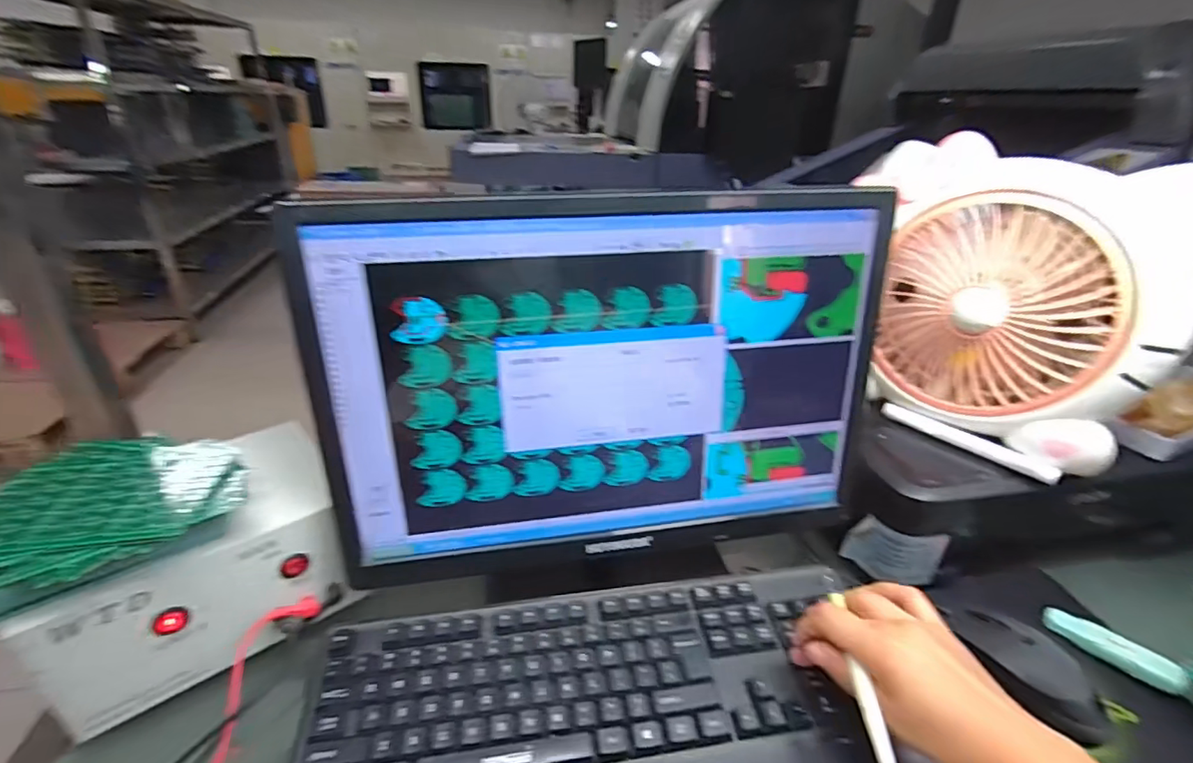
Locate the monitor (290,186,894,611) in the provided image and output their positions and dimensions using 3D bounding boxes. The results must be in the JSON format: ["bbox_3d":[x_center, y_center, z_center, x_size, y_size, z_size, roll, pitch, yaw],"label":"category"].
[{"bbox_3d":[0.016,0.023,0.425,0.434,0.309,0.074,-6,29,-14],"label":"monitor"}]

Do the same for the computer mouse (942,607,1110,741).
[{"bbox_3d":[0.342,0.231,0.429,0.055,0.035,0.106,-7,29,-16],"label":"computer mouse"}]

